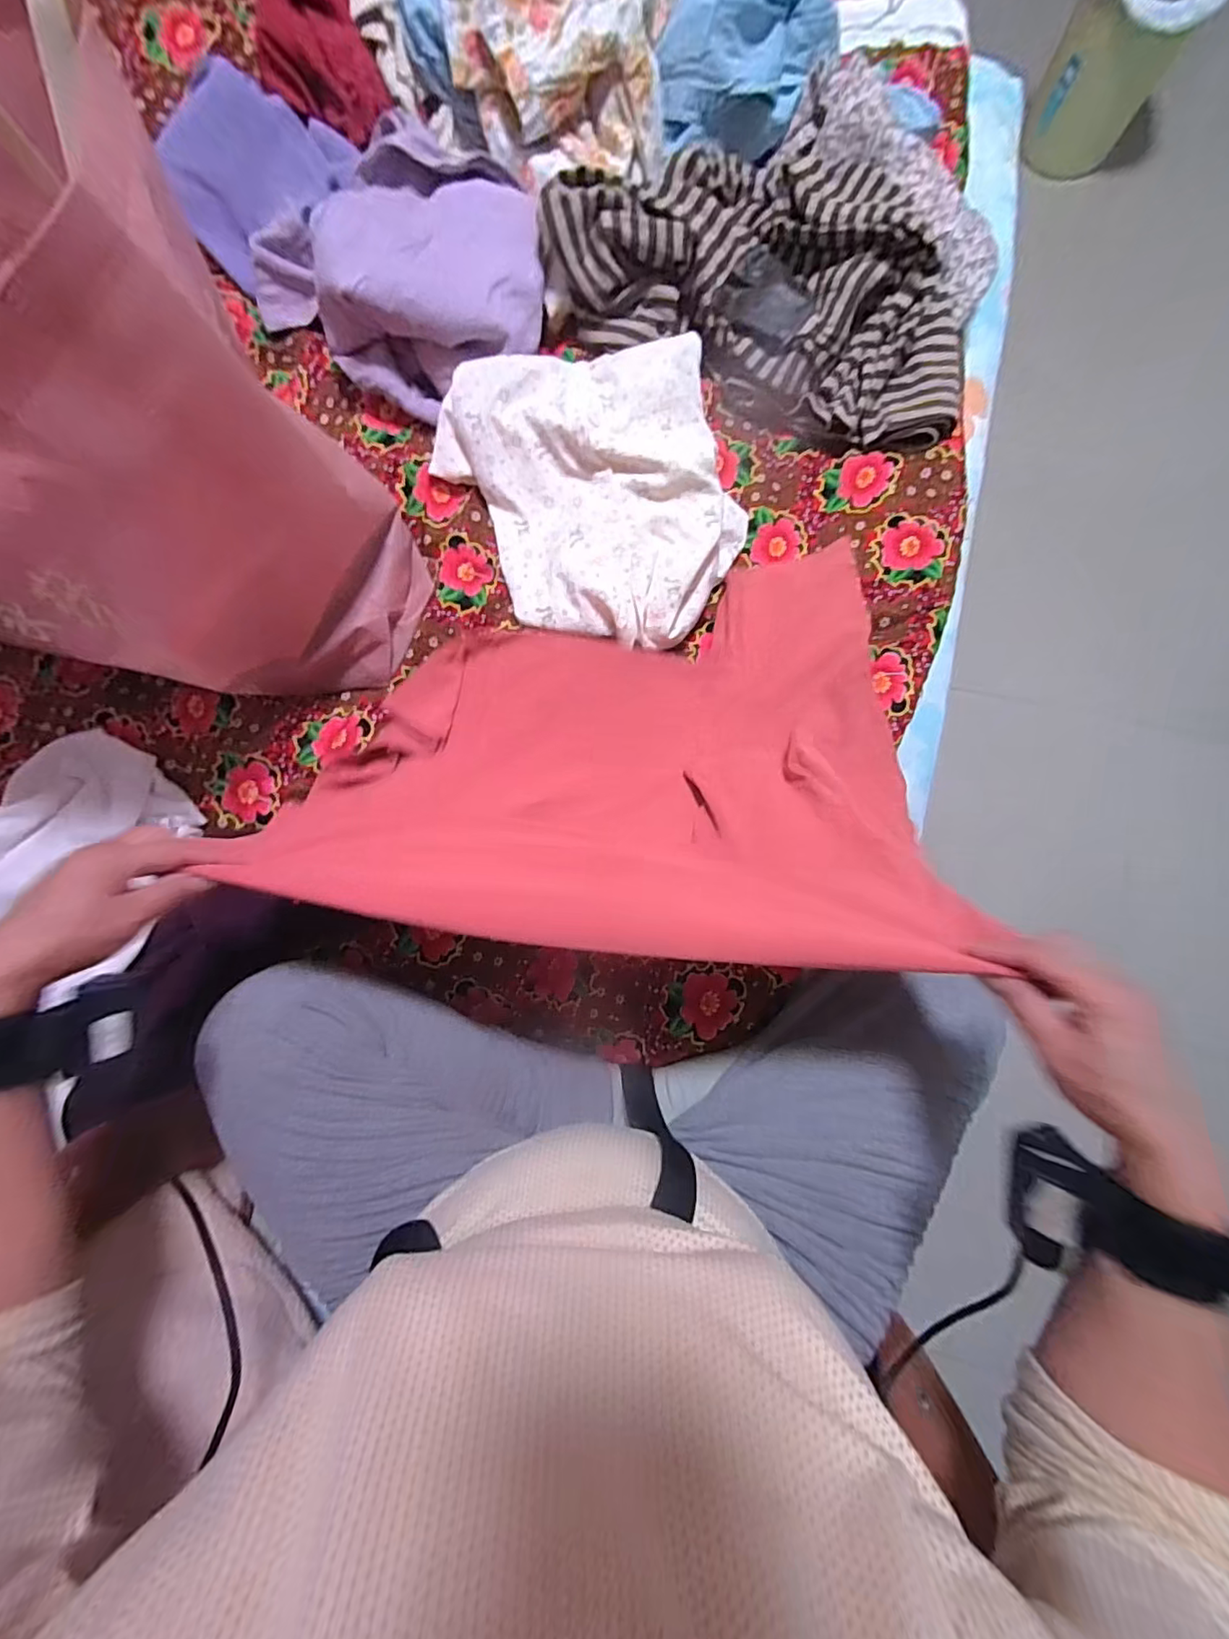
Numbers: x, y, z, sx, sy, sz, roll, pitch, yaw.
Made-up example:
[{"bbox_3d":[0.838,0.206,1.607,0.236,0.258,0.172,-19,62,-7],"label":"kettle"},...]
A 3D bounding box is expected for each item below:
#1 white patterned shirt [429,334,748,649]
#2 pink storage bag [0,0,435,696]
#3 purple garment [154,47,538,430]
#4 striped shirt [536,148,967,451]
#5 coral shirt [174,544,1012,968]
[{"bbox_3d":[-0.013,-0.337,0.582,0.287,0.079,0.314,0,81,2],"label":"white patterned shirt"},{"bbox_3d":[-0.446,-0.300,0.459,0.448,0.335,0.306,-7,80,1],"label":"pink storage bag"},{"bbox_3d":[-0.273,-0.619,0.588,0.432,0.095,0.245,34,84,7],"label":"purple garment"},{"bbox_3d":[0.175,-0.583,0.600,0.454,0.120,0.240,24,82,6],"label":"striped shirt"},{"bbox_3d":[0.003,-0.088,0.494,0.514,0.178,0.387,1,81,2],"label":"coral shirt"}]

